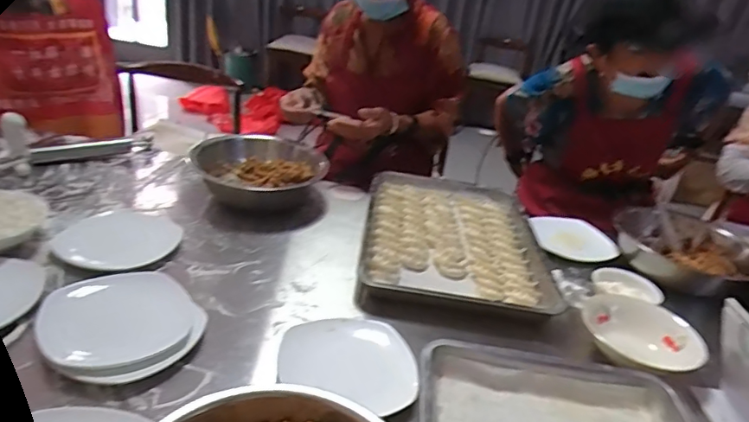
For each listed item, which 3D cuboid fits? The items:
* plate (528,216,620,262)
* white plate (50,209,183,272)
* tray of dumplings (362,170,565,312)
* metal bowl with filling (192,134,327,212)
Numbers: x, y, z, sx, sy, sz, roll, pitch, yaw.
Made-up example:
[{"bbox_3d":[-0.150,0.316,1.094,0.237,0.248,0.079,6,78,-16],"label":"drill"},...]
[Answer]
[{"bbox_3d":[0.421,0.051,1.108,0.181,0.027,0.172,7,25,-3],"label":"plate"},{"bbox_3d":[-0.434,0.045,0.897,0.205,0.031,0.205,7,25,-3],"label":"white plate"},{"bbox_3d":[0.154,0.040,1.037,0.344,0.036,0.492,4,29,0],"label":"tray of dumplings"},{"bbox_3d":[-0.249,-0.080,1.150,0.254,0.099,0.282,-5,28,-27],"label":"metal bowl with filling"}]

